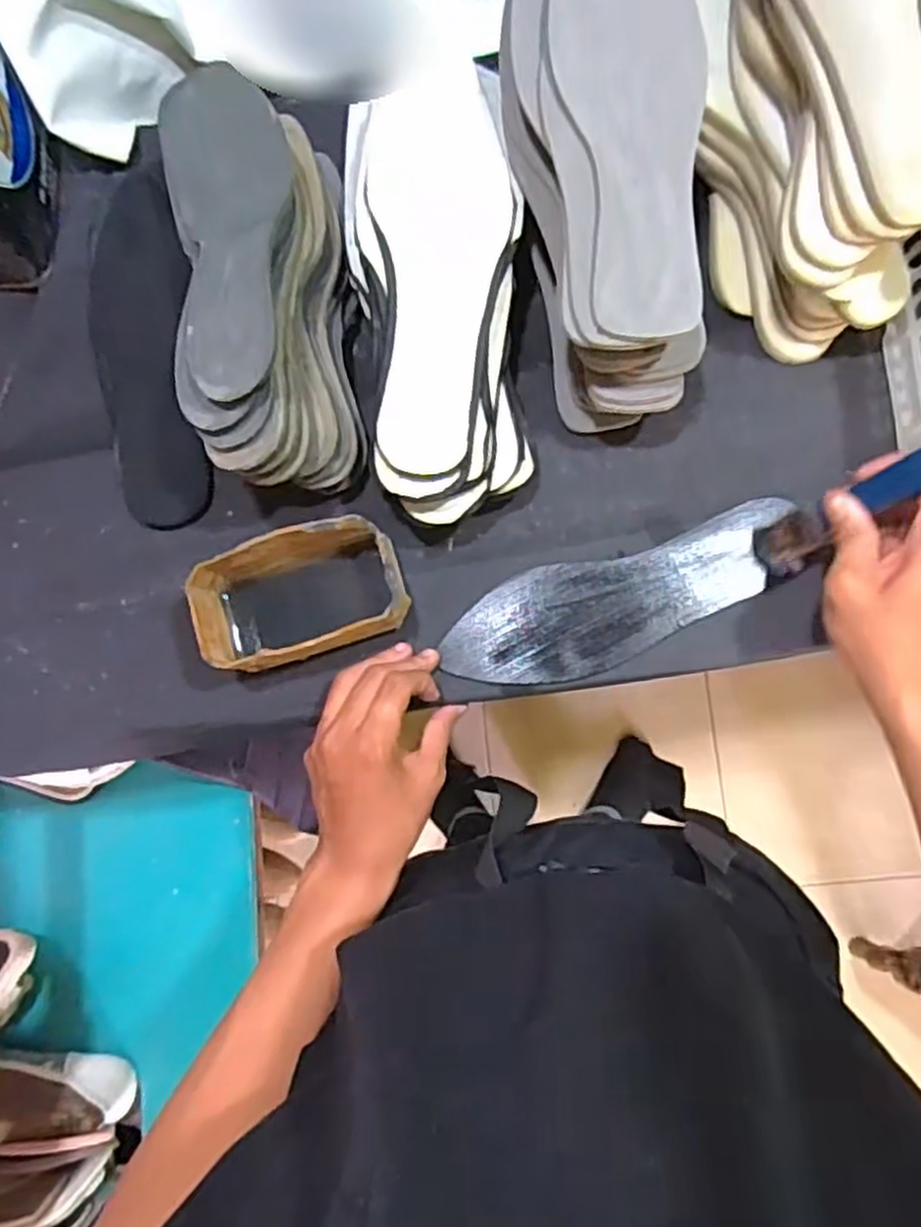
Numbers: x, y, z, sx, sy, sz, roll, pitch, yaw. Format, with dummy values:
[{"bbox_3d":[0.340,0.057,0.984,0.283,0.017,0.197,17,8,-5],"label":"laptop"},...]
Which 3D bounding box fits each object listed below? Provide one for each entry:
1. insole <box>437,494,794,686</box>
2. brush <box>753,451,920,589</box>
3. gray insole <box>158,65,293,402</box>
[{"bbox_3d":[0.107,-0.008,0.523,0.237,0.019,0.077,-20,82,2],"label":"insole"},{"bbox_3d":[0.235,-0.064,0.445,0.026,0.169,0.036,-25,82,-25],"label":"brush"},{"bbox_3d":[-0.141,-0.232,0.459,0.083,0.022,0.237,-15,69,18],"label":"gray insole"}]

